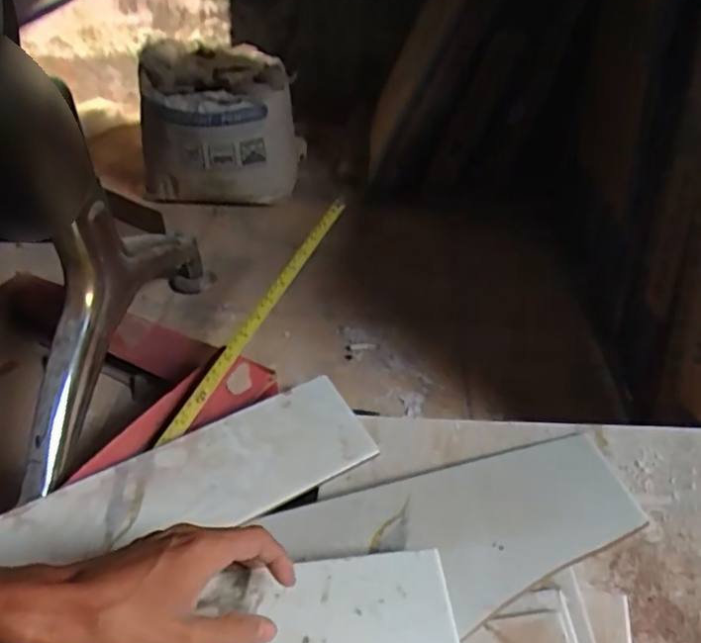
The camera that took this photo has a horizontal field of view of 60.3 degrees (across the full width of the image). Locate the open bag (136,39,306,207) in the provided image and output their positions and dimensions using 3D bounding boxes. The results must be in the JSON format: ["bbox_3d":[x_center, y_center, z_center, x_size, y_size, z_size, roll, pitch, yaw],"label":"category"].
[{"bbox_3d":[-0.215,-0.316,1.015,0.276,0.244,0.154,-9,40,-9],"label":"open bag"}]

